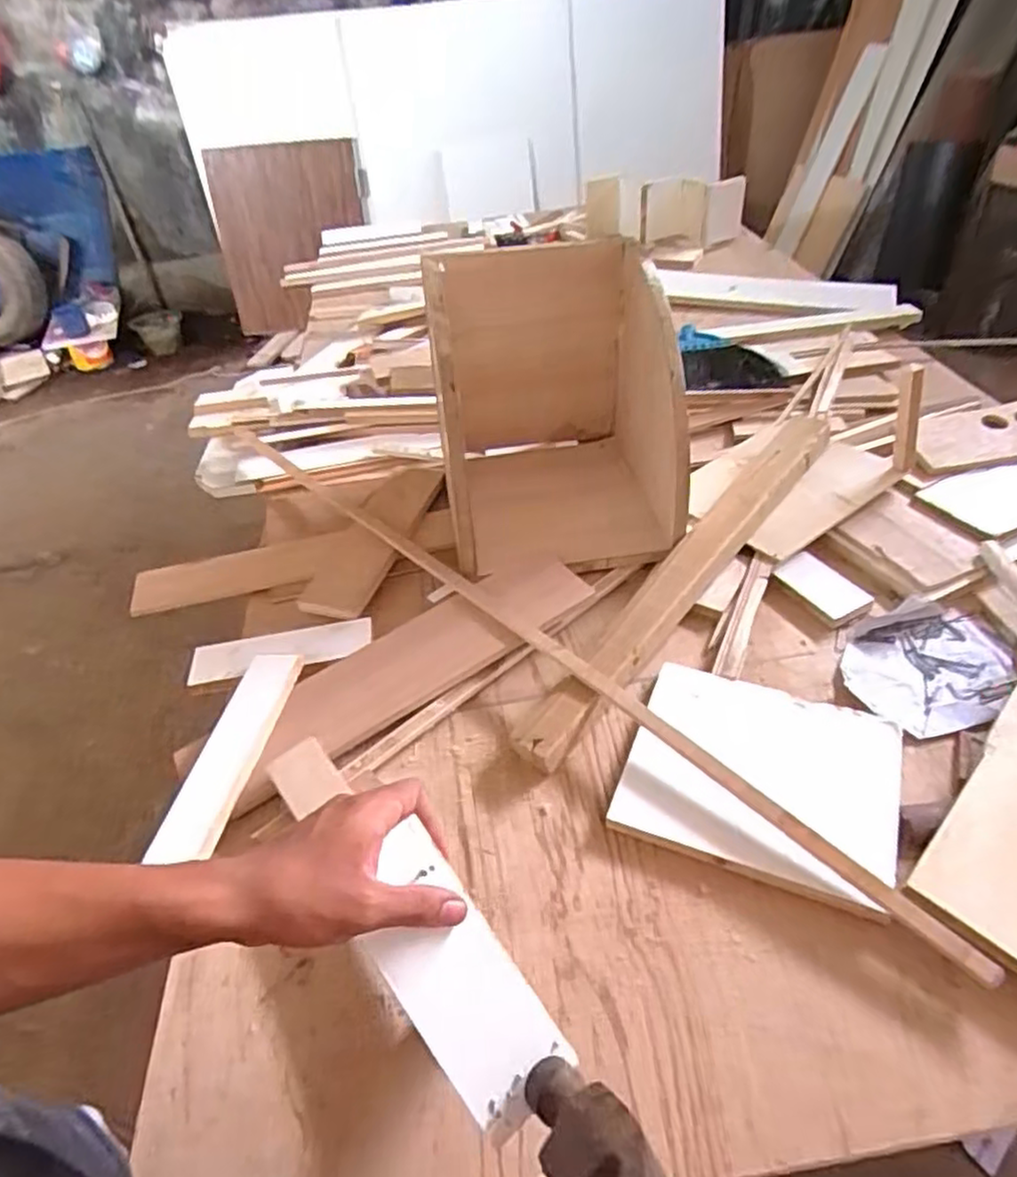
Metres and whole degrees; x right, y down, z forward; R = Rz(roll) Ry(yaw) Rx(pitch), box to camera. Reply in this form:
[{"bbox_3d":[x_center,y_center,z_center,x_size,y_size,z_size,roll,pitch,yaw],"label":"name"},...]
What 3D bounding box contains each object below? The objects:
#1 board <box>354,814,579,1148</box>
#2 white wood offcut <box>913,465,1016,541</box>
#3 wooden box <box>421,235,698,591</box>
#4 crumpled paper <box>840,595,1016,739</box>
[{"bbox_3d":[-0.029,0.219,0.399,0.069,0.014,0.161,-28,83,-22],"label":"board"},{"bbox_3d":[0.679,-0.134,0.933,0.266,0.025,0.101,-20,45,-15],"label":"white wood offcut"},{"bbox_3d":[0.052,-0.233,0.911,0.291,0.298,0.328,-9,43,-4],"label":"wooden box"},{"bbox_3d":[0.449,0.077,0.754,0.194,0.025,0.148,-33,49,-26],"label":"crumpled paper"}]

